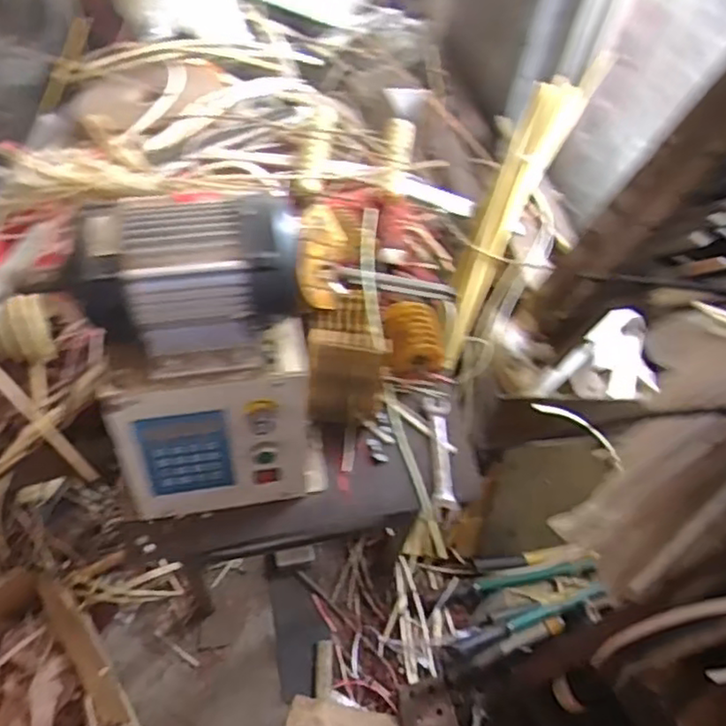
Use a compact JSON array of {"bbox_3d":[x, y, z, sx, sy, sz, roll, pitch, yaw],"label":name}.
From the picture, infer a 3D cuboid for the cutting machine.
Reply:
[{"bbox_3d":[-0.179,0.011,0.746,0.255,0.350,0.226,-5,57,-10],"label":"cutting machine"}]

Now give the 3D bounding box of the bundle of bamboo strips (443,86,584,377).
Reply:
[{"bbox_3d":[0.287,-0.294,1.368,0.108,0.088,0.586,24,103,10],"label":"bundle of bamboo strips"}]

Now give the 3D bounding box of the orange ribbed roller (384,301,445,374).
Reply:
[{"bbox_3d":[0.069,-0.044,0.959,0.082,0.061,0.122,-11,59,-13],"label":"orange ribbed roller"}]

